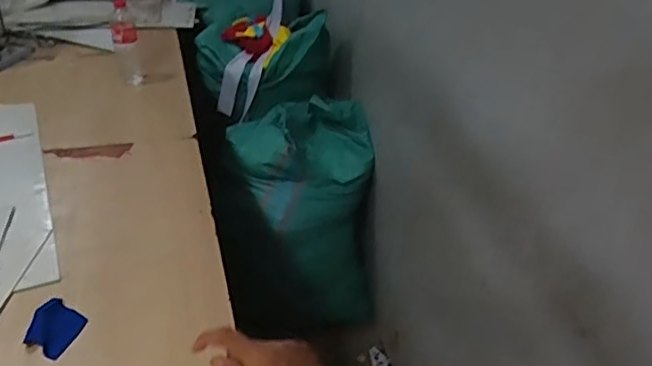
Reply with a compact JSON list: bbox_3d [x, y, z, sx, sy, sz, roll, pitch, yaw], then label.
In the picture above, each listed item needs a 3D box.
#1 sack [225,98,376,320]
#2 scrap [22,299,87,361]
[{"bbox_3d":[-0.083,0.097,1.917,0.451,0.569,0.445,-4,34,-12],"label":"sack"},{"bbox_3d":[-0.413,0.217,0.885,0.082,0.017,0.087,19,36,18],"label":"scrap"}]

